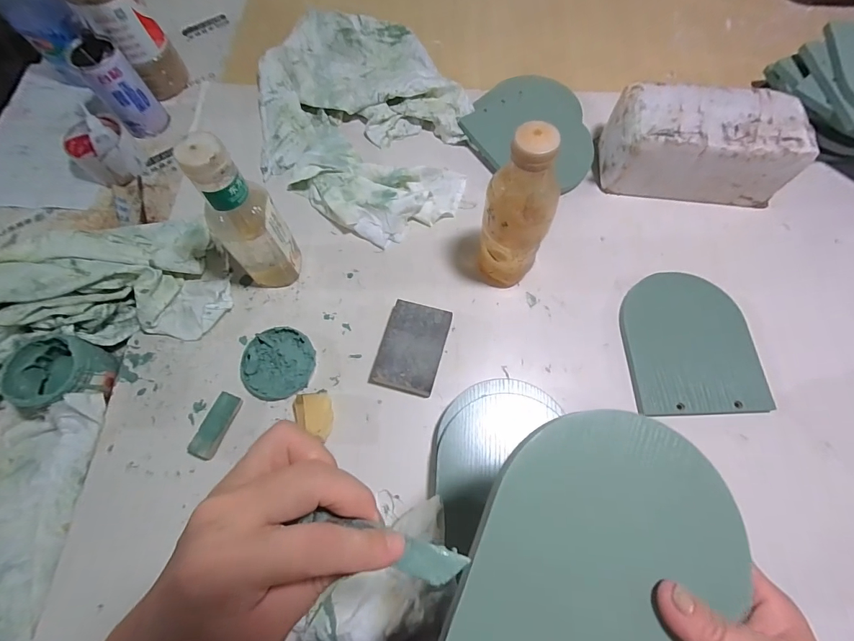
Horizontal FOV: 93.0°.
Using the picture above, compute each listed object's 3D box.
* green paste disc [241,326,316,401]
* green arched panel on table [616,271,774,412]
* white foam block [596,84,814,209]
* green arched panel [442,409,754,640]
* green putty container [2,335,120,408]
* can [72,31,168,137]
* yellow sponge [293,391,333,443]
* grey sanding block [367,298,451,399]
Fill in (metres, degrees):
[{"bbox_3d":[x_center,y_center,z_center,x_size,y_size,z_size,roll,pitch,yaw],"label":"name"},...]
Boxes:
[{"bbox_3d":[-0.170,0.047,0.465,0.078,0.013,0.082,0,69,1],"label":"green paste disc"},{"bbox_3d":[0.304,0.025,0.471,0.145,0.015,0.163,-2,69,1],"label":"green arched panel on table"},{"bbox_3d":[0.344,-0.219,0.520,0.220,0.098,0.098,6,69,4],"label":"white foam block"},{"bbox_3d":[0.090,0.133,0.209,0.135,0.011,0.167,22,74,2],"label":"green arched panel"},{"bbox_3d":[-0.389,0.057,0.431,0.082,0.051,0.075,6,69,4],"label":"green putty container"},{"bbox_3d":[-0.431,-0.327,0.569,0.059,0.109,0.059,0,69,1],"label":"can"},{"bbox_3d":[-0.121,0.104,0.437,0.035,0.032,0.048,-13,69,-4],"label":"yellow sponge"},{"bbox_3d":[-0.018,0.033,0.465,0.070,0.028,0.101,15,70,7],"label":"grey sanding block"}]

